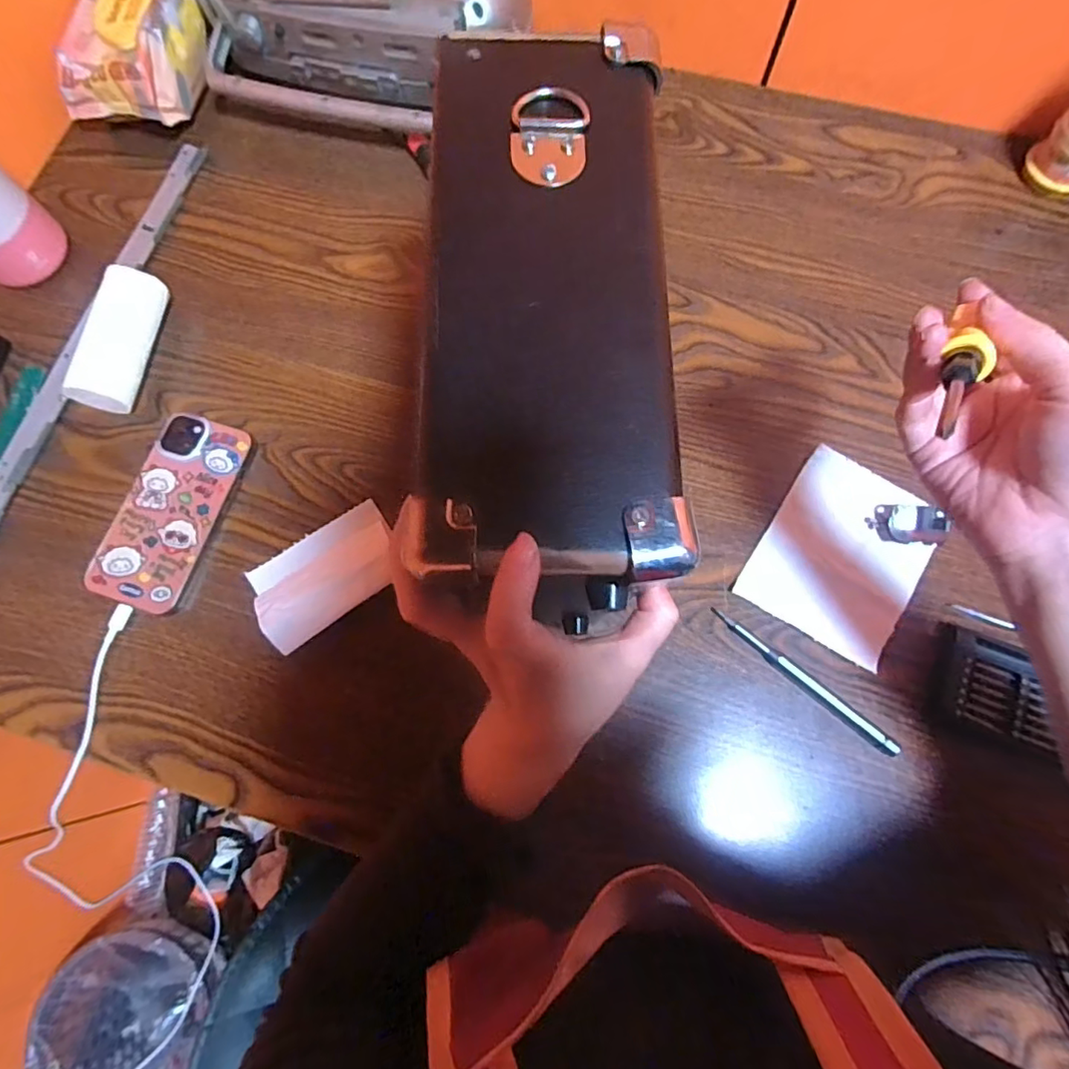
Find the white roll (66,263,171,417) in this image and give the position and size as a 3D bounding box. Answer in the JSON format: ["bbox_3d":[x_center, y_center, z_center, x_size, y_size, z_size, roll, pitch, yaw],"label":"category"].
[{"bbox_3d":[-0.312,-0.147,0.427,0.038,0.042,0.105,12,77,3],"label":"white roll"}]

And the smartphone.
[{"bbox_3d":[-0.270,-0.020,0.412,0.081,0.012,0.145,17,77,4],"label":"smartphone"}]

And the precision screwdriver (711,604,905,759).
[{"bbox_3d":[0.182,0.098,0.382,0.141,0.011,0.010,40,80,9],"label":"precision screwdriver"}]

